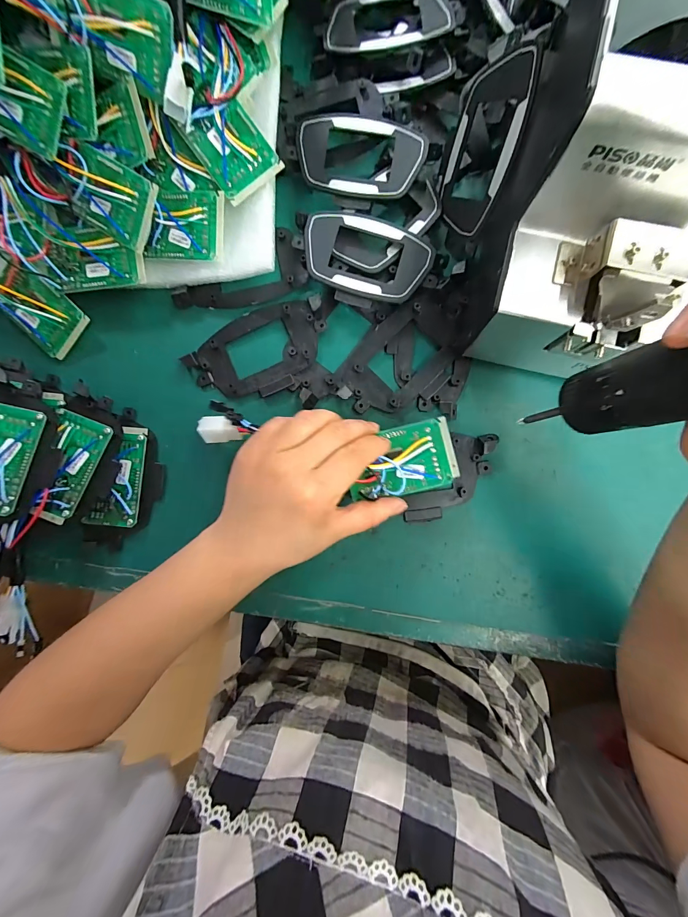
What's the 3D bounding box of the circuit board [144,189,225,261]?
[{"bbox_3d":[-0.125,-0.185,0.269,0.063,0.011,0.048,8,89,3],"label":"circuit board"}]

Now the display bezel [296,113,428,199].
[{"bbox_3d":[0.013,-0.244,0.274,0.102,0.007,0.064,13,90,3],"label":"display bezel"}]

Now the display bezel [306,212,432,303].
[{"bbox_3d":[0.017,-0.160,0.275,0.101,0.013,0.063,20,90,3],"label":"display bezel"}]

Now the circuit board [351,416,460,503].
[{"bbox_3d":[0.042,0.001,0.249,0.078,0.015,0.049,-13,88,3],"label":"circuit board"}]

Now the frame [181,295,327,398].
[{"bbox_3d":[-0.069,-0.089,0.283,0.118,0.011,0.067,-24,88,2],"label":"frame"}]

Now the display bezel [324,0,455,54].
[{"bbox_3d":[0.036,-0.359,0.277,0.101,0.014,0.063,2,89,3],"label":"display bezel"}]

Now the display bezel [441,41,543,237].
[{"bbox_3d":[0.099,-0.222,0.248,0.009,0.065,0.099,-10,125,-29],"label":"display bezel"}]

